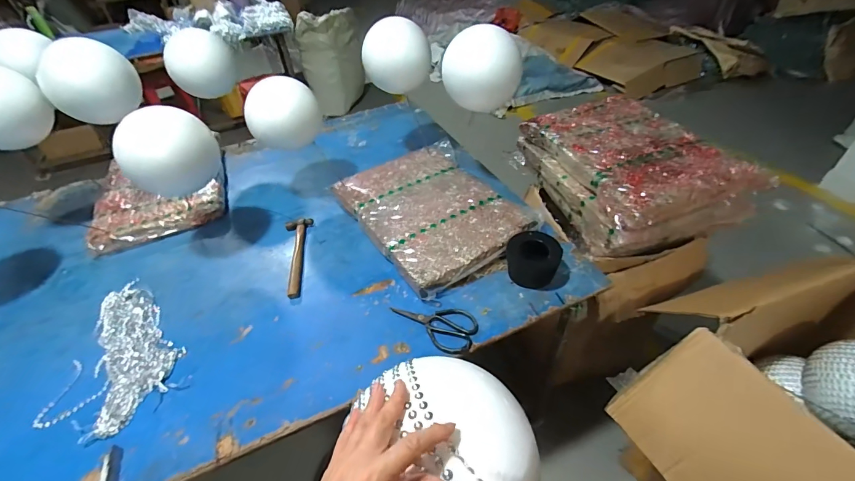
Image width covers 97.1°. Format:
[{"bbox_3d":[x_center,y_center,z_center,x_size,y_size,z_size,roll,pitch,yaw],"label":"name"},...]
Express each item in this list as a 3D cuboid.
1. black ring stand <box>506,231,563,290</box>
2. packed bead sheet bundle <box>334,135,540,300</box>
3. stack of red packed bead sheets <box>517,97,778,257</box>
[{"bbox_3d":[0.236,0.038,0.839,0.109,0.086,0.111,14,45,21],"label":"black ring stand"},{"bbox_3d":[0.016,-0.095,1.034,0.398,0.062,0.526,-25,45,-21],"label":"packed bead sheet bundle"},{"bbox_3d":[0.540,-0.199,1.057,0.396,0.172,0.514,-14,42,-10],"label":"stack of red packed bead sheets"}]

